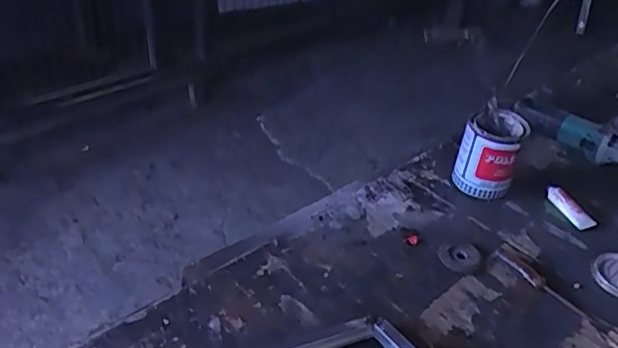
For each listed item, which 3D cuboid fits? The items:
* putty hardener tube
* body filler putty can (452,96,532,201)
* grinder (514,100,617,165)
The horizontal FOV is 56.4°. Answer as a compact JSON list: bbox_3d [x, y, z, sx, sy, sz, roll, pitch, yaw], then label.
[{"bbox_3d":[0.458,0.058,1.007,0.048,0.021,0.094,-11,37,-22],"label":"putty hardener tube"},{"bbox_3d":[0.322,-0.037,1.031,0.102,0.128,0.105,3,34,-2],"label":"body filler putty can"},{"bbox_3d":[0.540,-0.091,1.156,0.073,0.092,0.269,-20,31,-29],"label":"grinder"}]

